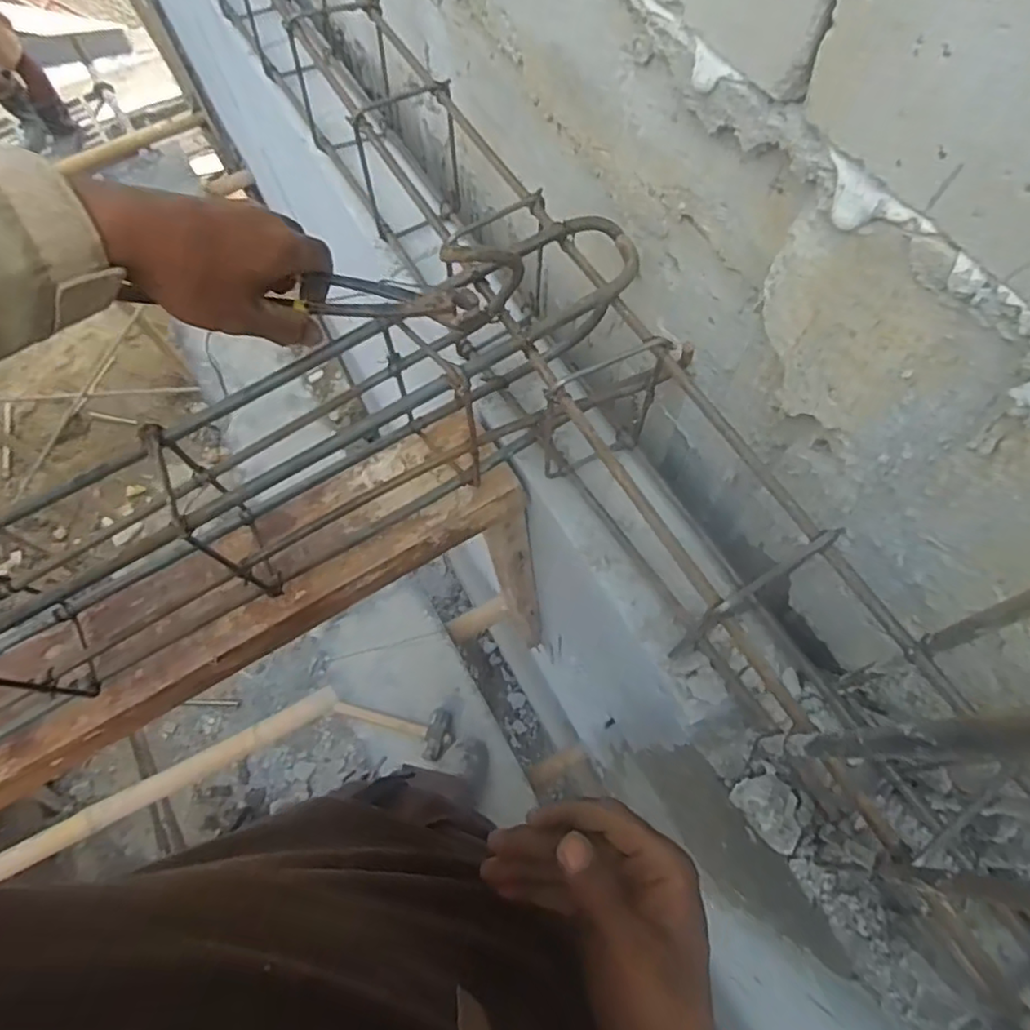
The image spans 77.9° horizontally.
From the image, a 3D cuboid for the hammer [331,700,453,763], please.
[{"bbox_3d":[-0.290,0.485,1.515,0.288,0.040,0.109,16,68,10],"label":"hammer"}]

